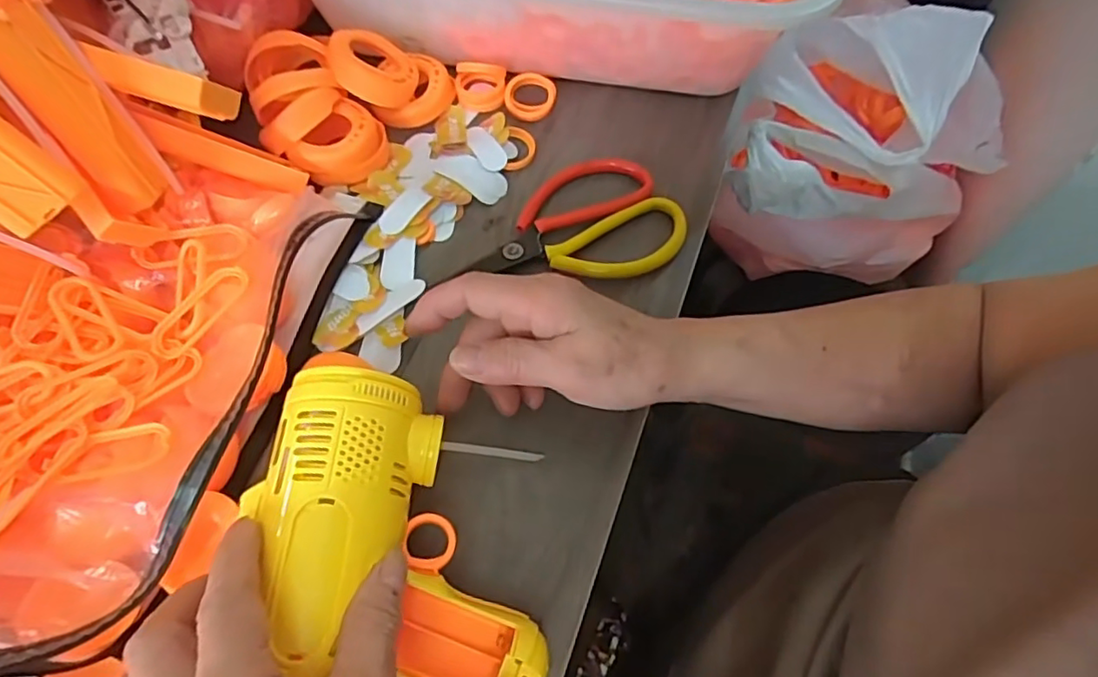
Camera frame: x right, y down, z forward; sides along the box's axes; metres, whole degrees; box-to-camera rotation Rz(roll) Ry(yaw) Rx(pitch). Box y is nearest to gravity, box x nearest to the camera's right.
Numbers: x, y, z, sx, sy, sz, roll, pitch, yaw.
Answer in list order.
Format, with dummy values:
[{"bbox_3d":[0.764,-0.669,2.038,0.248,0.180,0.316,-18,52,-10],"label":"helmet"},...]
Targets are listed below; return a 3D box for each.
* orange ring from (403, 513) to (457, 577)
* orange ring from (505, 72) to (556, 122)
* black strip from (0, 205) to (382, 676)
[{"bbox_3d":[-0.053,0.090,0.263,0.023,0.004,0.025,4,61,-7],"label":"orange ring"},{"bbox_3d":[-0.013,-0.173,0.422,0.036,0.011,0.037,1,62,-2],"label":"orange ring"},{"bbox_3d":[-0.142,0.023,0.278,0.042,0.043,0.255,17,63,7],"label":"black strip"}]

